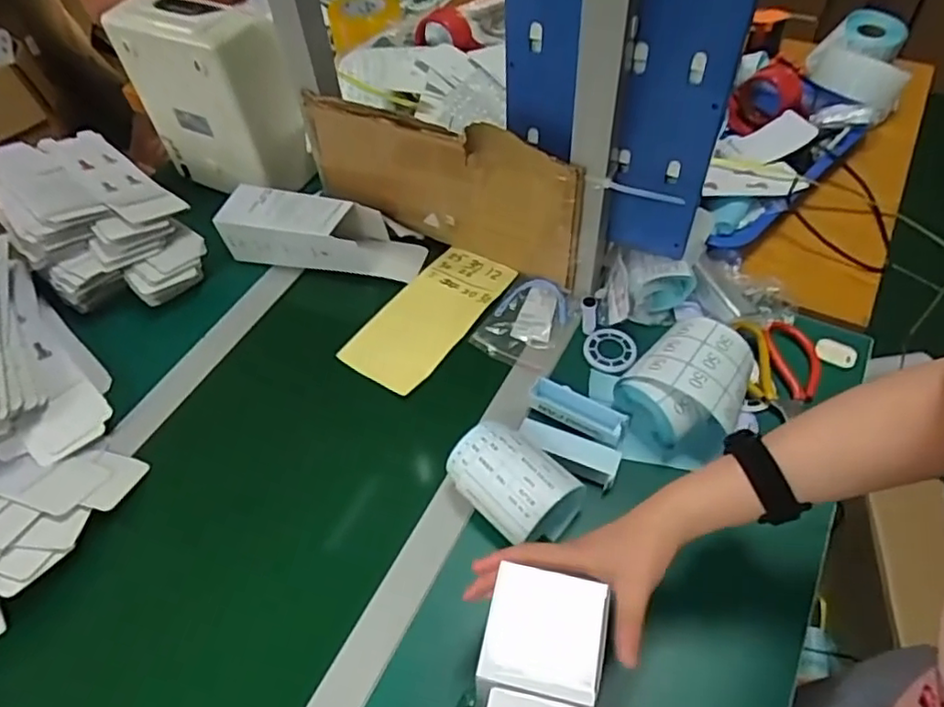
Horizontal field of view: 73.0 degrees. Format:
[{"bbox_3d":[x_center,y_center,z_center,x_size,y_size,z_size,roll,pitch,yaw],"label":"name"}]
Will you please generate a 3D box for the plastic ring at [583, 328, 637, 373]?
[{"bbox_3d":[0.152,-0.006,0.701,0.053,0.008,0.058,-1,52,5],"label":"plastic ring"}]

